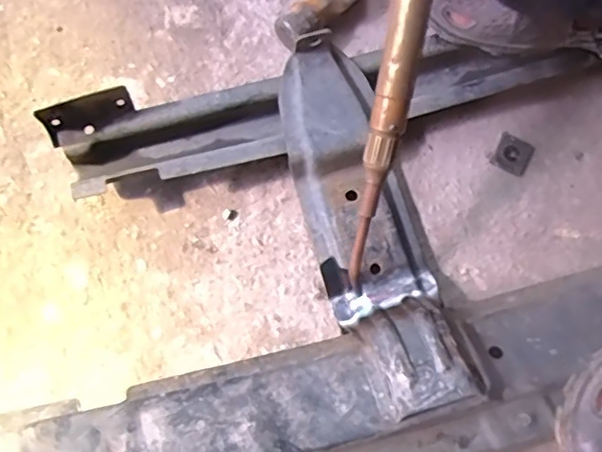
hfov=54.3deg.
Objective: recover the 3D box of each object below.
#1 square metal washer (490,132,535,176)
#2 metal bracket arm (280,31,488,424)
[{"bbox_3d":[0.205,-0.070,0.568,0.034,0.004,0.035,27,81,4],"label":"square metal washer"},{"bbox_3d":[0.057,-0.008,0.503,0.096,0.102,0.315,-16,80,-4],"label":"metal bracket arm"}]

